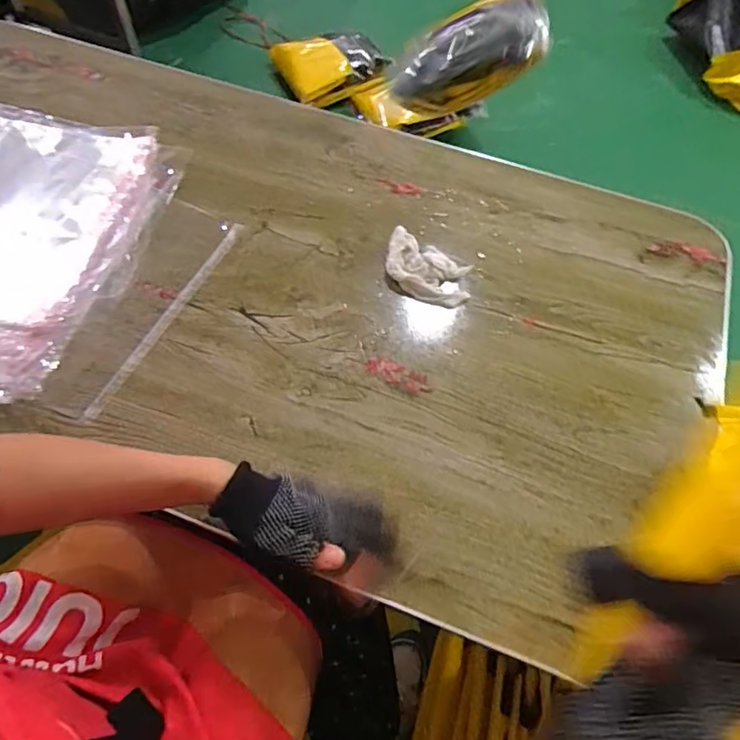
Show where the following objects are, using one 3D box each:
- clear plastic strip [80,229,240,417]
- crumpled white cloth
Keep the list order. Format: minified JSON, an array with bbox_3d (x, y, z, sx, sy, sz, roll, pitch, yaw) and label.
[{"bbox_3d":[-0.224,-0.064,0.620,0.016,0.004,0.289,23,62,10],"label":"clear plastic strip"},{"bbox_3d":[0.069,-0.119,0.647,0.106,0.029,0.073,23,62,11],"label":"crumpled white cloth"}]

